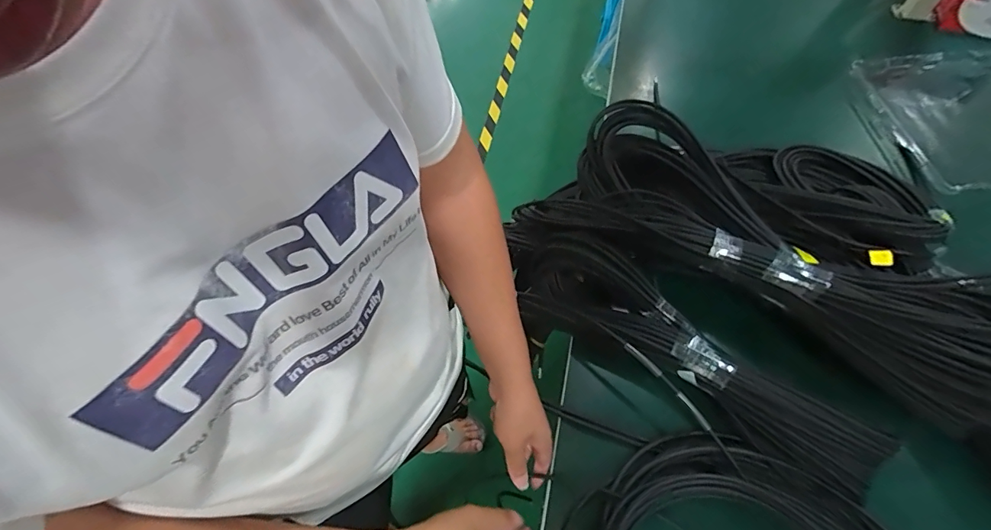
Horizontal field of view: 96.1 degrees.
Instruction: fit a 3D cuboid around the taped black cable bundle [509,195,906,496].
[{"bbox_3d":[0.194,0.085,0.556,0.106,0.092,0.515,-41,69,-19],"label":"taped black cable bundle"}]

